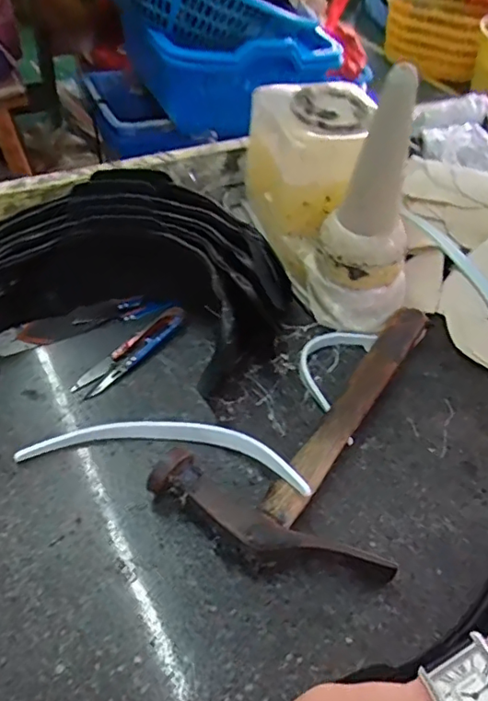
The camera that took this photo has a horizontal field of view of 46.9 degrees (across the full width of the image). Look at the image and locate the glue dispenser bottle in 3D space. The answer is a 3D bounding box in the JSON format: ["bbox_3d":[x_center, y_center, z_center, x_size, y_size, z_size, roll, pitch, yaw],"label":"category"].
[{"bbox_3d":[0.072,-0.148,0.461,0.087,0.183,0.192,-9,49,-13],"label":"glue dispenser bottle"}]

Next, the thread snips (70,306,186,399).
[{"bbox_3d":[-0.086,-0.001,0.436,0.021,0.013,0.104,32,54,22],"label":"thread snips"}]

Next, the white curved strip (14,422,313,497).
[{"bbox_3d":[-0.049,0.064,0.365,0.185,0.011,0.049,5,28,10],"label":"white curved strip"}]

